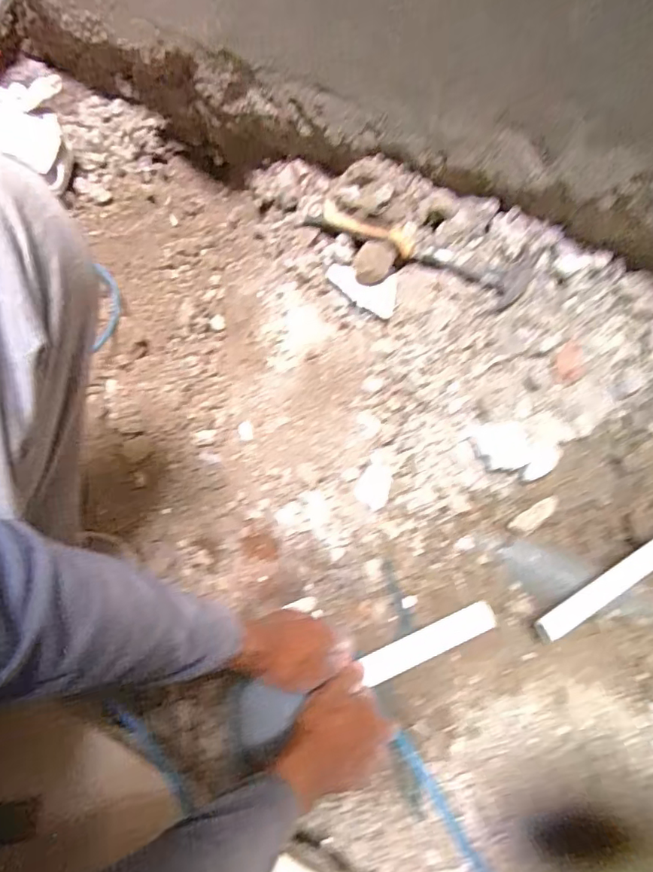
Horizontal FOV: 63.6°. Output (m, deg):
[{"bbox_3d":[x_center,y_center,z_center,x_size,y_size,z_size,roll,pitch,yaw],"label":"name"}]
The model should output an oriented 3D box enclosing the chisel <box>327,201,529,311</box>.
[{"bbox_3d":[0.119,-0.234,0.671,0.273,0.040,0.059,23,70,9],"label":"chisel"}]

